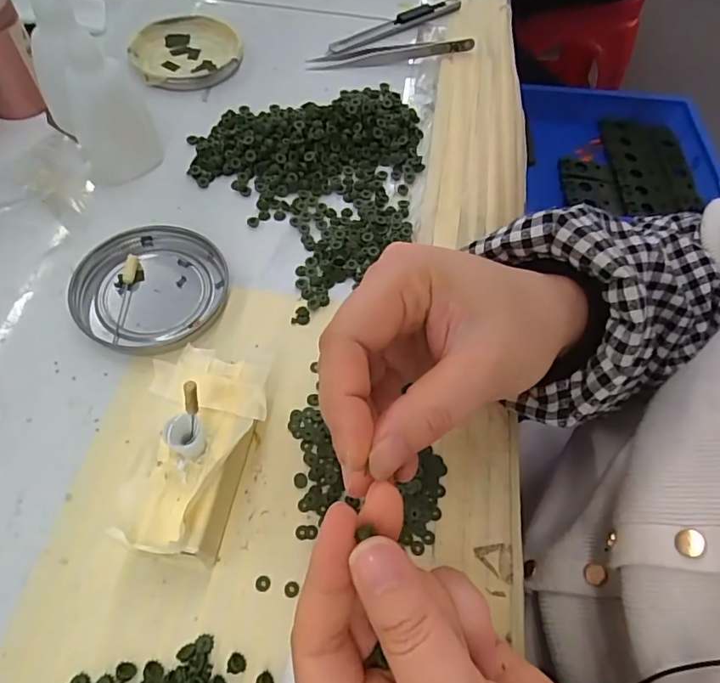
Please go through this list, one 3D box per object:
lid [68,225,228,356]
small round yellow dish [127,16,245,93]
[{"bbox_3d":[-0.112,-0.030,0.280,0.079,0.008,0.074,2,59,-3],"label":"lid"},{"bbox_3d":[-0.131,-0.219,0.391,0.078,0.009,0.078,2,59,-3],"label":"small round yellow dish"}]

